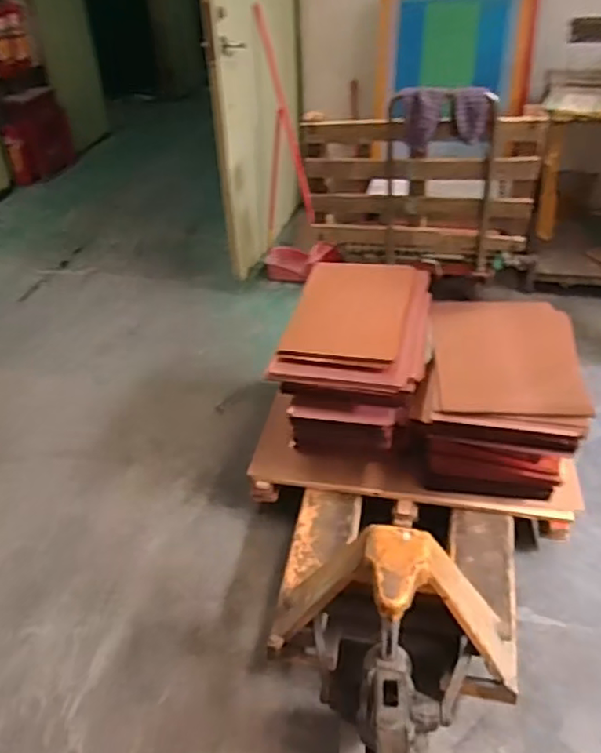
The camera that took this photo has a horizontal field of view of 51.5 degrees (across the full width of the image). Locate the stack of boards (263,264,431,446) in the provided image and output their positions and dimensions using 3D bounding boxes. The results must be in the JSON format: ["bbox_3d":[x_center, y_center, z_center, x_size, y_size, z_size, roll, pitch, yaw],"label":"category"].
[{"bbox_3d":[0.169,-0.057,1.838,0.412,0.341,0.586,8,38,14],"label":"stack of boards"}]

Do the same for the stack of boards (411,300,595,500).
[{"bbox_3d":[0.555,0.051,1.770,0.420,0.307,0.526,7,38,13],"label":"stack of boards"}]

